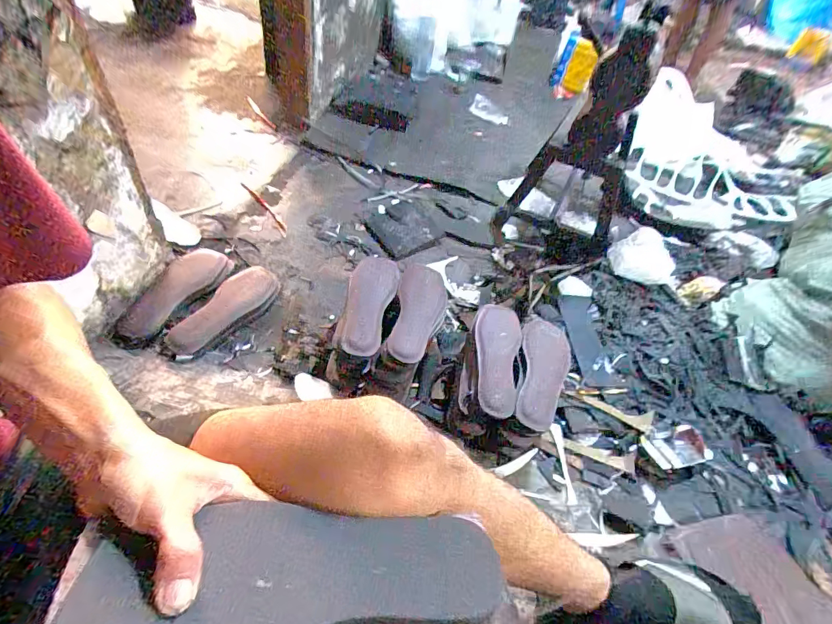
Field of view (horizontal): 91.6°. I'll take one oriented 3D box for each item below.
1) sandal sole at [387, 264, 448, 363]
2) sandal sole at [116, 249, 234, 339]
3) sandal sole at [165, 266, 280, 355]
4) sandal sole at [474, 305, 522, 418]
[{"bbox_3d":[0.008,-0.004,0.765,0.092,0.026,0.261,10,48,-3],"label":"sandal sole"},{"bbox_3d":[-0.504,-0.049,0.845,0.111,0.039,0.255,26,49,11],"label":"sandal sole"},{"bbox_3d":[-0.398,-0.009,0.837,0.093,0.028,0.257,28,50,13],"label":"sandal sole"},{"bbox_3d":[0.152,0.079,0.735,0.084,0.039,0.232,9,48,-4],"label":"sandal sole"}]

